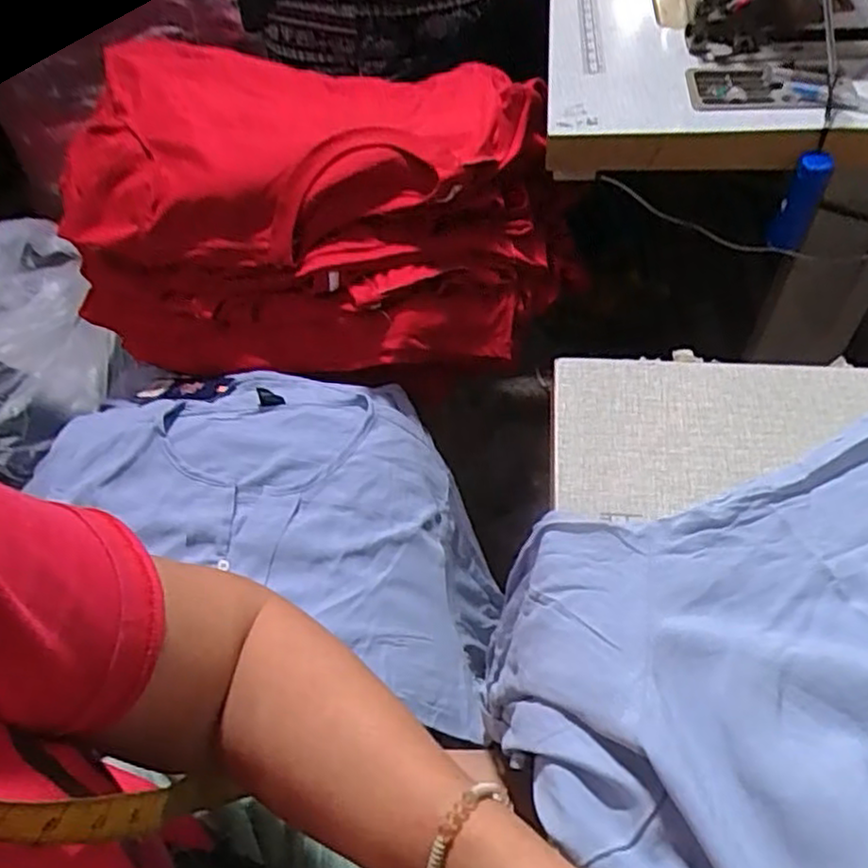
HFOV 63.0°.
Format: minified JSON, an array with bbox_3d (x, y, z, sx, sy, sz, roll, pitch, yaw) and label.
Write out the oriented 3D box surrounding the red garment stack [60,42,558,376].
[{"bbox_3d":[-0.141,-0.251,0.790,0.510,0.203,0.326,1,51,5],"label":"red garment stack"}]

